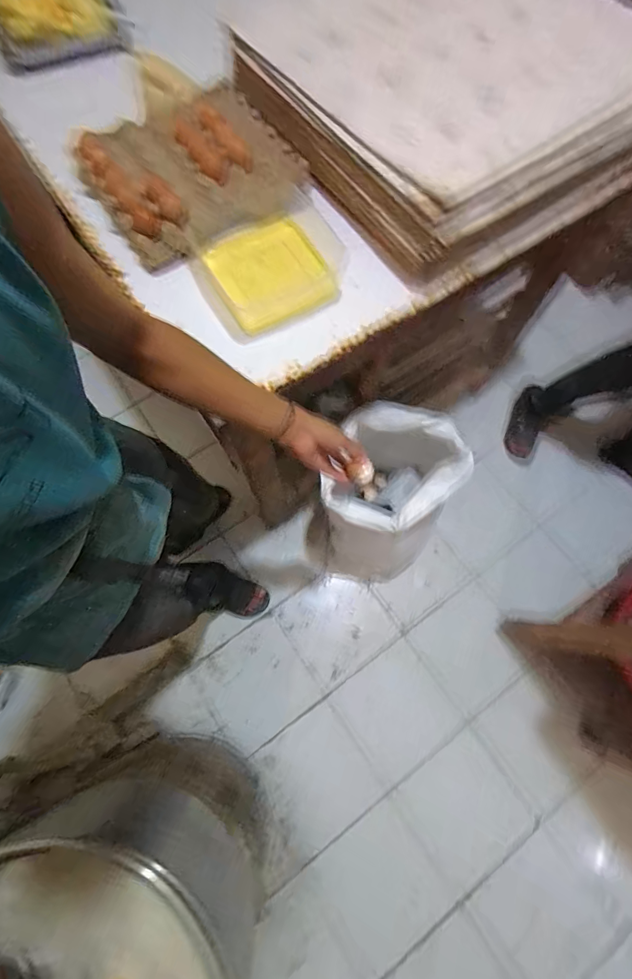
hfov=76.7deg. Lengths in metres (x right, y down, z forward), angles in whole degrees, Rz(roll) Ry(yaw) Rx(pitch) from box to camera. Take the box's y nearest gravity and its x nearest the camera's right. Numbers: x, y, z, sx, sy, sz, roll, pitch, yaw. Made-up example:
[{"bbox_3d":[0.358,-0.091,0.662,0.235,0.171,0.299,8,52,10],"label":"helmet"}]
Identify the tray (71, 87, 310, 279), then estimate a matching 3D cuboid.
[{"bbox_3d":[-0.209,-0.545,0.690,0.332,0.053,0.301,-32,75,-11],"label":"tray"}]

